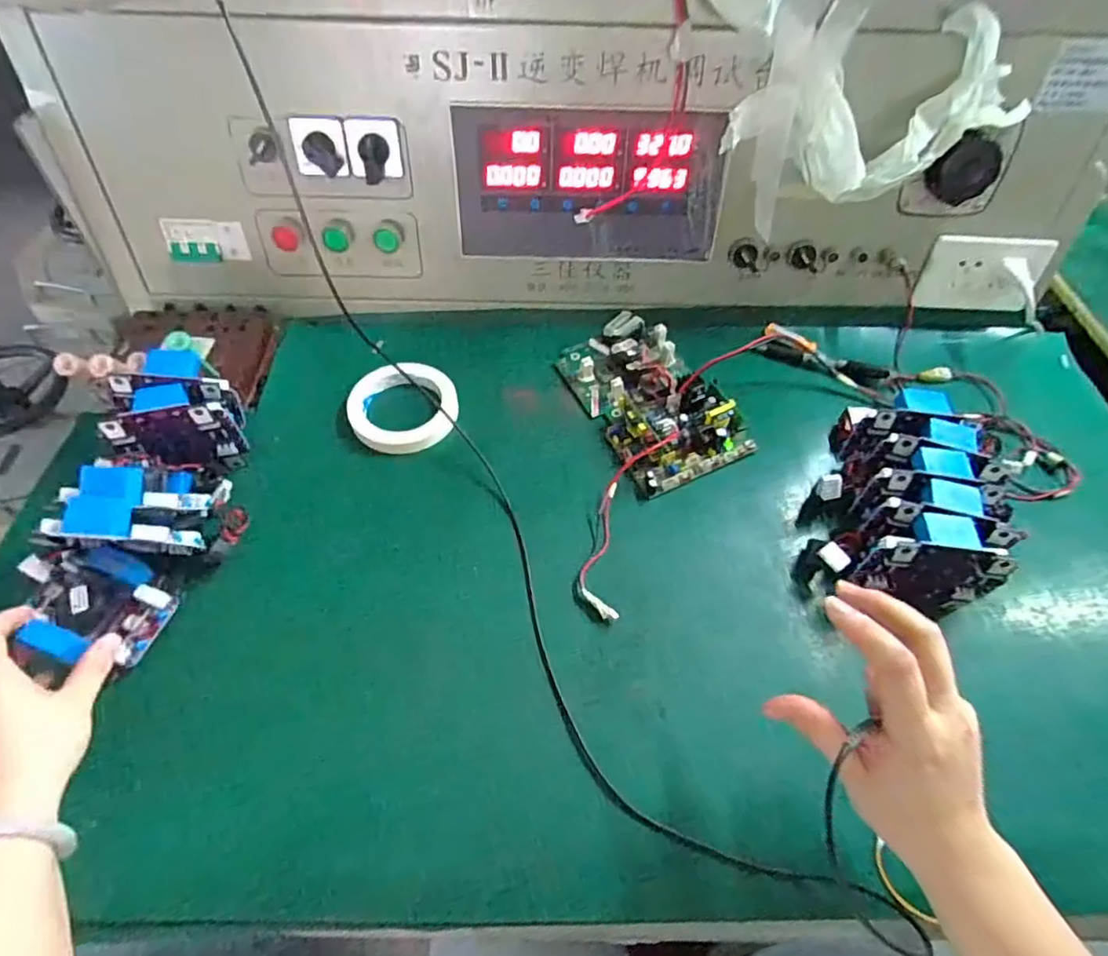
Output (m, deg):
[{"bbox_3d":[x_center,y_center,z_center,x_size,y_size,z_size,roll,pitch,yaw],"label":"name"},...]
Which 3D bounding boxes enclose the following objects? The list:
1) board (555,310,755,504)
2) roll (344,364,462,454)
[{"bbox_3d":[0.093,-0.084,0.607,0.123,0.038,0.198,-23,57,-16],"label":"board"},{"bbox_3d":[-0.147,-0.070,0.599,0.104,0.019,0.098,0,54,0],"label":"roll"}]

